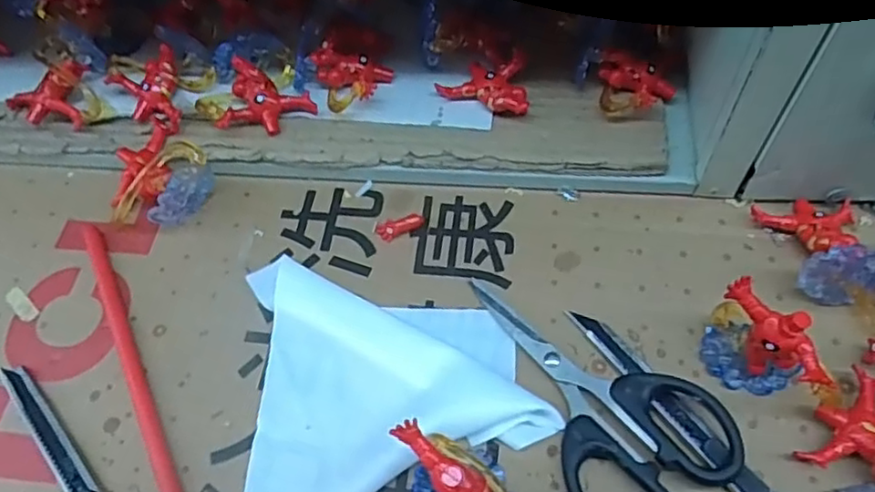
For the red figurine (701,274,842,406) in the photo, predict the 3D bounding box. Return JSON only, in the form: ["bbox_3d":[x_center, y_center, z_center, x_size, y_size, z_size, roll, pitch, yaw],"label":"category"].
[{"bbox_3d":[0.130,0.042,0.256,0.026,0.049,0.052,-32,62,-15],"label":"red figurine"}]

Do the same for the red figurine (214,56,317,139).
[{"bbox_3d":[-0.086,-0.073,0.337,0.044,0.021,0.036,8,60,8],"label":"red figurine"}]

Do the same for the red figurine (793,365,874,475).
[{"bbox_3d":[0.167,0.071,0.252,0.037,0.020,0.045,31,66,20],"label":"red figurine"}]

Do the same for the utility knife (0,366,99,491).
[{"bbox_3d":[-0.146,0.091,0.261,0.010,0.012,0.123,-40,64,-18],"label":"utility knife"}]

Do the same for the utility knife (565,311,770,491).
[{"bbox_3d":[0.101,0.073,0.259,0.011,0.011,0.133,-33,63,-15],"label":"utility knife"}]

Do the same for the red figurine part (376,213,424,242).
[{"bbox_3d":[-0.018,-0.009,0.321,0.024,0.008,0.008,-12,59,-4],"label":"red figurine part"}]

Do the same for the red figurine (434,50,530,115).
[{"bbox_3d":[0.029,-0.087,0.340,0.046,0.011,0.035,20,62,15],"label":"red figurine"}]

